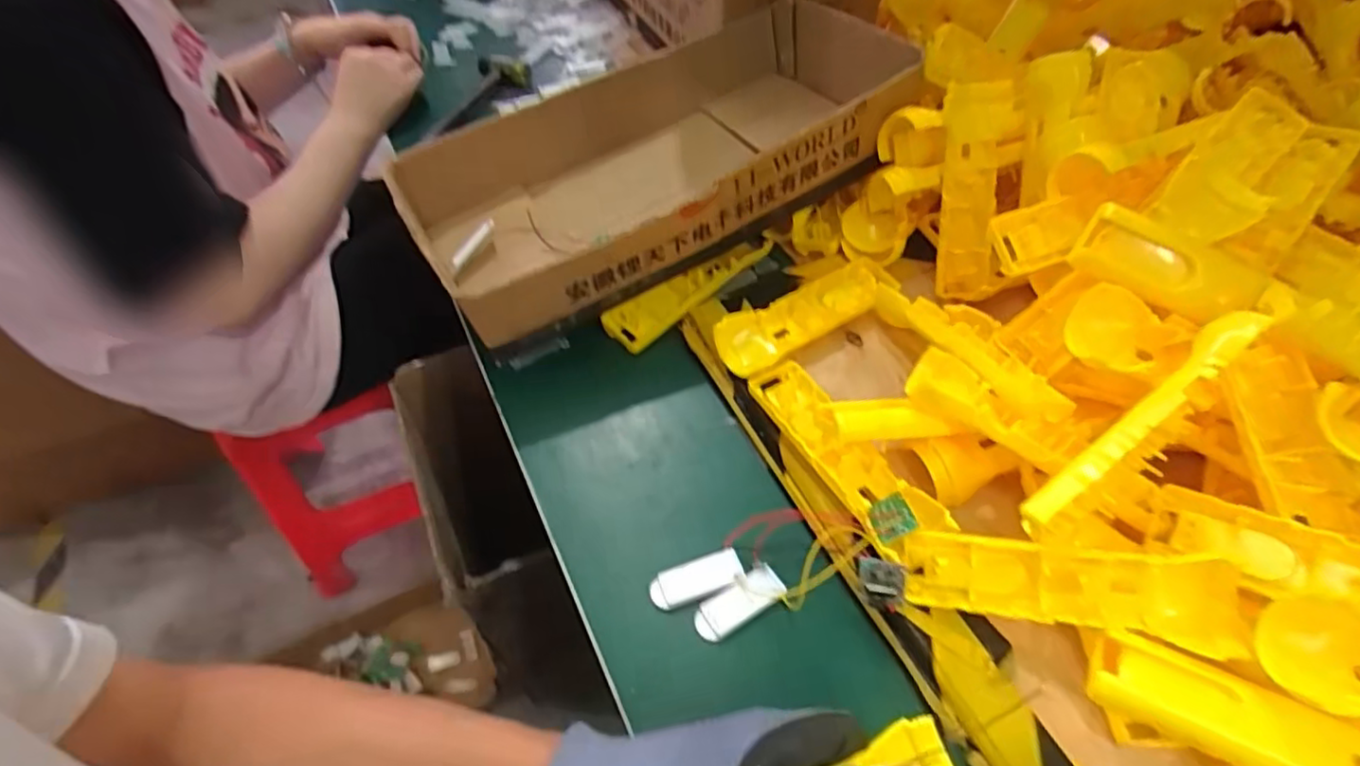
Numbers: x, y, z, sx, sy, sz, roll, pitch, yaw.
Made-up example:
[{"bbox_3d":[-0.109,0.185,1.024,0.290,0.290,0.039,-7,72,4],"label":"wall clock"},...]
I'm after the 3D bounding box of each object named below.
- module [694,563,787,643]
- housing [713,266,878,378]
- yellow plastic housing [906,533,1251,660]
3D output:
[{"bbox_3d":[0.035,0.134,0.395,0.058,0.011,0.023,-26,57,-19],"label":"module"},{"bbox_3d":[0.099,-0.050,0.507,0.152,0.027,0.046,-27,58,-20],"label":"housing"},{"bbox_3d":[0.209,0.109,0.360,0.154,0.024,0.044,2,91,20],"label":"yellow plastic housing"}]

